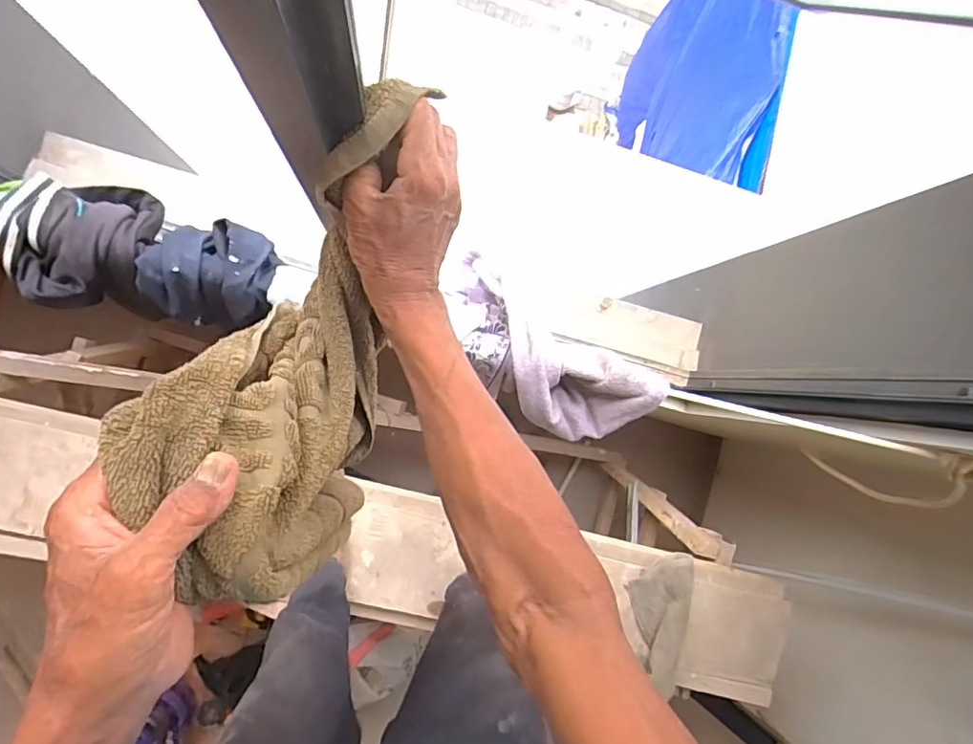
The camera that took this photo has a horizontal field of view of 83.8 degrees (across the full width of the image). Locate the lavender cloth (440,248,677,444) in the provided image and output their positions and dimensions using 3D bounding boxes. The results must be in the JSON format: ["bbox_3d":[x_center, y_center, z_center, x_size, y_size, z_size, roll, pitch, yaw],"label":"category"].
[{"bbox_3d":[0.086,-0.006,0.911,0.374,0.131,0.163,30,85,8],"label":"lavender cloth"}]

